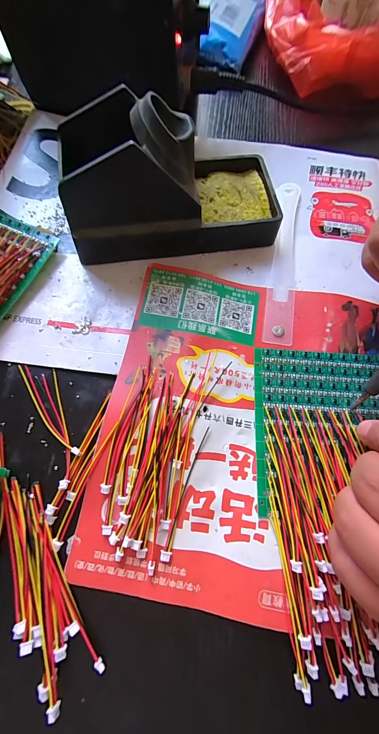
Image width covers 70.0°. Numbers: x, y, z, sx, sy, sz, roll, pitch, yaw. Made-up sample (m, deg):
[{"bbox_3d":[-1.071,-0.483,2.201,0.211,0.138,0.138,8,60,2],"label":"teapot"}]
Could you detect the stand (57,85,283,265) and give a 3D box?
[{"bbox_3d":[-0.009,-0.131,0.185,0.145,0.073,0.067,-8,72,-6],"label":"stand"}]

